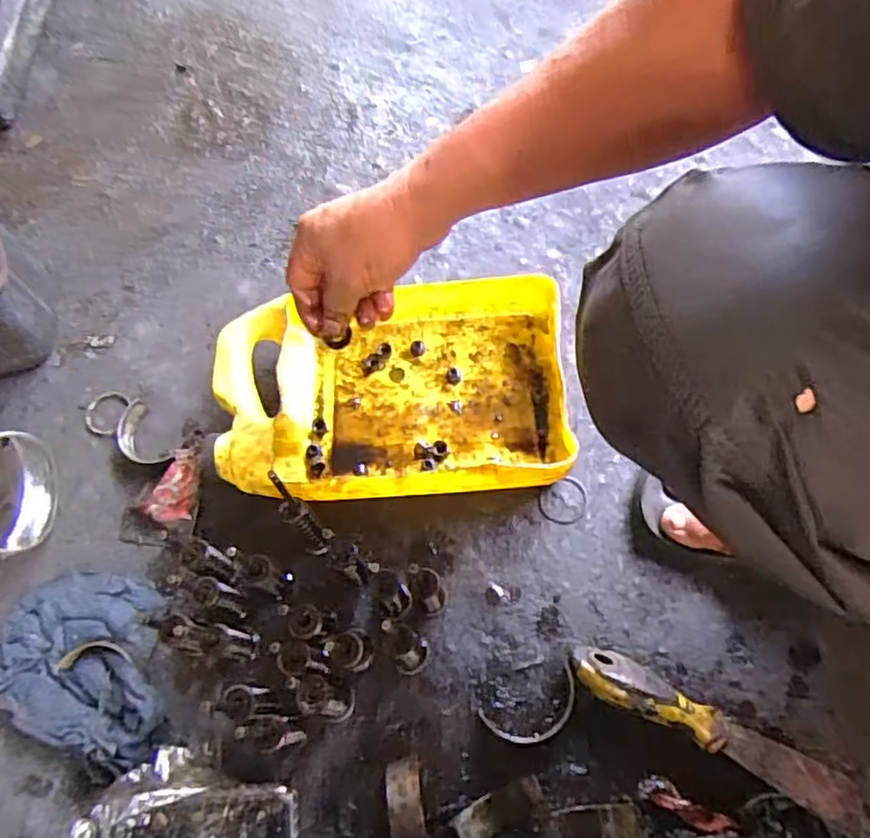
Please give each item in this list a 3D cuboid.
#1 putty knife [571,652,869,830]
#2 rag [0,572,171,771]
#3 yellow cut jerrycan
[{"bbox_3d":[0.193,0.216,0.458,0.204,0.028,0.032,25,69,14],"label":"putty knife"},{"bbox_3d":[-0.267,0.181,0.510,0.150,0.028,0.119,14,67,10],"label":"rag"},{"bbox_3d":[-0.032,-0.022,0.562,0.281,0.070,0.176,-5,66,1],"label":"yellow cut jerrycan"}]

